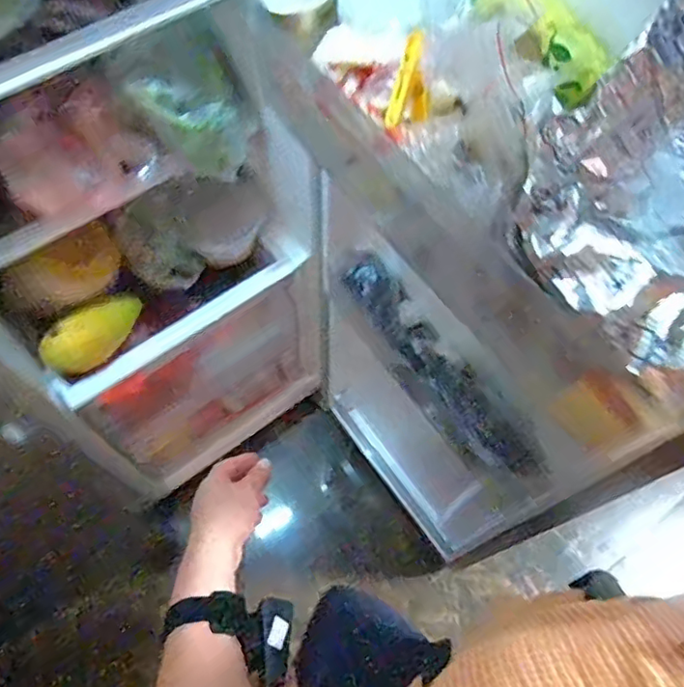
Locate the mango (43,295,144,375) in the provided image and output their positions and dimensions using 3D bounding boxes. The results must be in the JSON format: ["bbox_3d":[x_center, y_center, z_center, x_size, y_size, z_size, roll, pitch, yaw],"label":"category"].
[{"bbox_3d":[-0.360,-0.016,0.870,0.156,0.064,0.063,-42,73,-19],"label":"mango"}]

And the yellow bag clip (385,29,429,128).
[{"bbox_3d":[0.042,-0.159,0.359,0.024,0.013,0.055,7,106,0],"label":"yellow bag clip"}]

